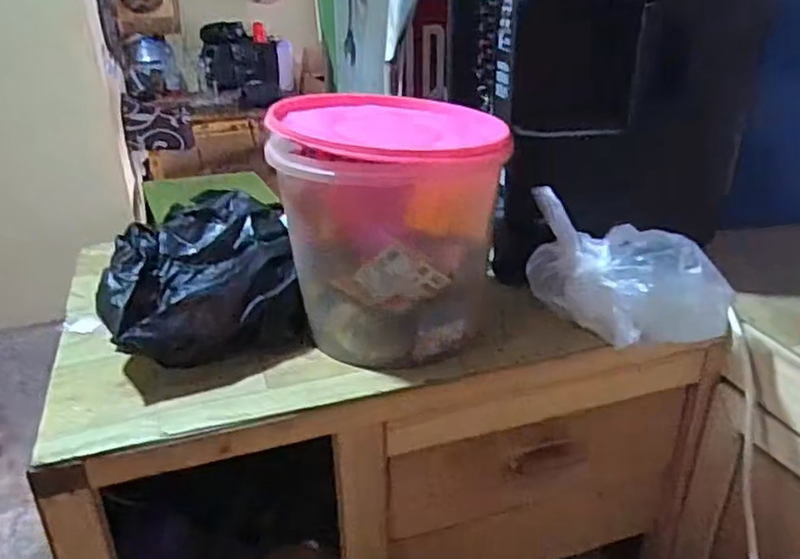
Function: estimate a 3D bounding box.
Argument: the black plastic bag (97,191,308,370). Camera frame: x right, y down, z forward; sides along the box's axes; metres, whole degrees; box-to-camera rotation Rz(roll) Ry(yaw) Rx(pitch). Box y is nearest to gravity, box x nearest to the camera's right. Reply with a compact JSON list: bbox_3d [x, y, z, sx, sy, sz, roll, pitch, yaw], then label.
[{"bbox_3d":[-0.227,0.001,0.763,0.208,0.131,0.200,-11,29,-16],"label":"black plastic bag"}]

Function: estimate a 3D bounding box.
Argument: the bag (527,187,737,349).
[{"bbox_3d":[0.250,0.001,0.730,0.222,0.126,0.111,9,30,20],"label":"bag"}]

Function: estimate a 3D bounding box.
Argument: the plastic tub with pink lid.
[{"bbox_3d":[-0.003,-0.070,0.766,0.236,0.230,0.251,1,28,7],"label":"plastic tub with pink lid"}]

